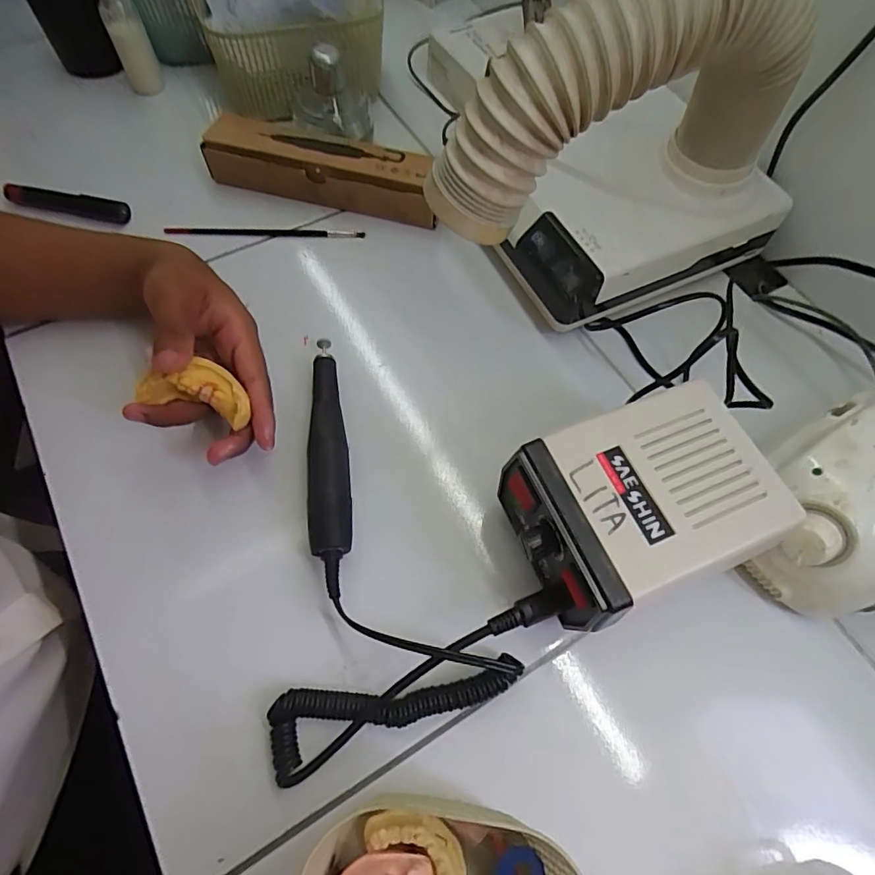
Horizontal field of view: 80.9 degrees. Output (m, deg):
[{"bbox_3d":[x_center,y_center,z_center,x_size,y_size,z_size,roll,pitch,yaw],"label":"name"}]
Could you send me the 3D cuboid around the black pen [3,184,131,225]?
[{"bbox_3d":[-0.333,-0.212,0.465,0.111,0.015,0.015,9,64,2],"label":"black pen"}]

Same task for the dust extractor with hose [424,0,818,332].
[{"bbox_3d":[0.125,-0.192,0.341,0.269,0.191,0.112,-23,67,-13],"label":"dust extractor with hose"}]

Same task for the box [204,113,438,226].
[{"bbox_3d":[-0.101,-0.248,0.474,0.215,0.043,0.056,15,65,5],"label":"box"}]

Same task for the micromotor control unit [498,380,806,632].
[{"bbox_3d":[0.112,0.039,0.299,0.134,0.064,0.102,-20,67,-11],"label":"micromotor control unit"}]

